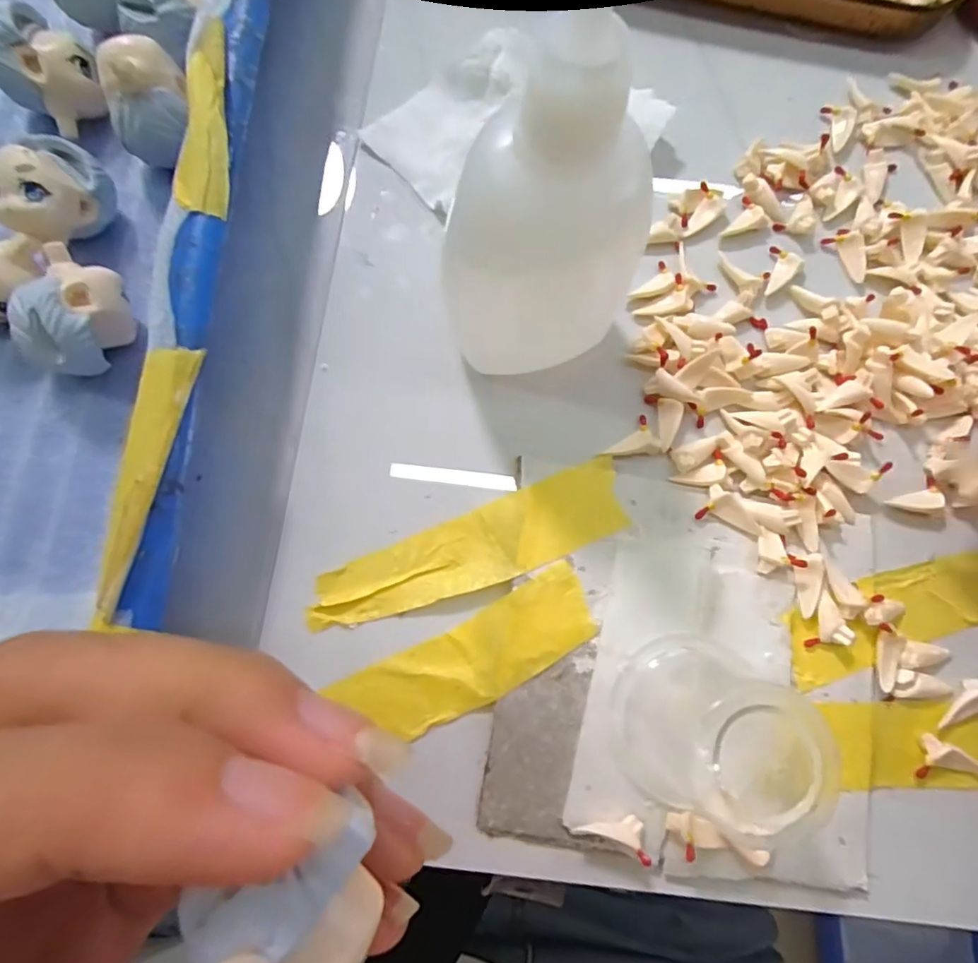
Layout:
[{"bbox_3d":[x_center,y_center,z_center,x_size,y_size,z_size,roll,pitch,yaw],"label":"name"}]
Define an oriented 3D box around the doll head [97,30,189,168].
[{"bbox_3d":[-0.086,-0.097,0.139,0.023,0.020,0.017,-43,83,-10],"label":"doll head"}]

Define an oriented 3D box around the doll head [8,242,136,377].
[{"bbox_3d":[-0.101,-0.040,0.132,0.017,0.020,0.027,26,78,3],"label":"doll head"}]

